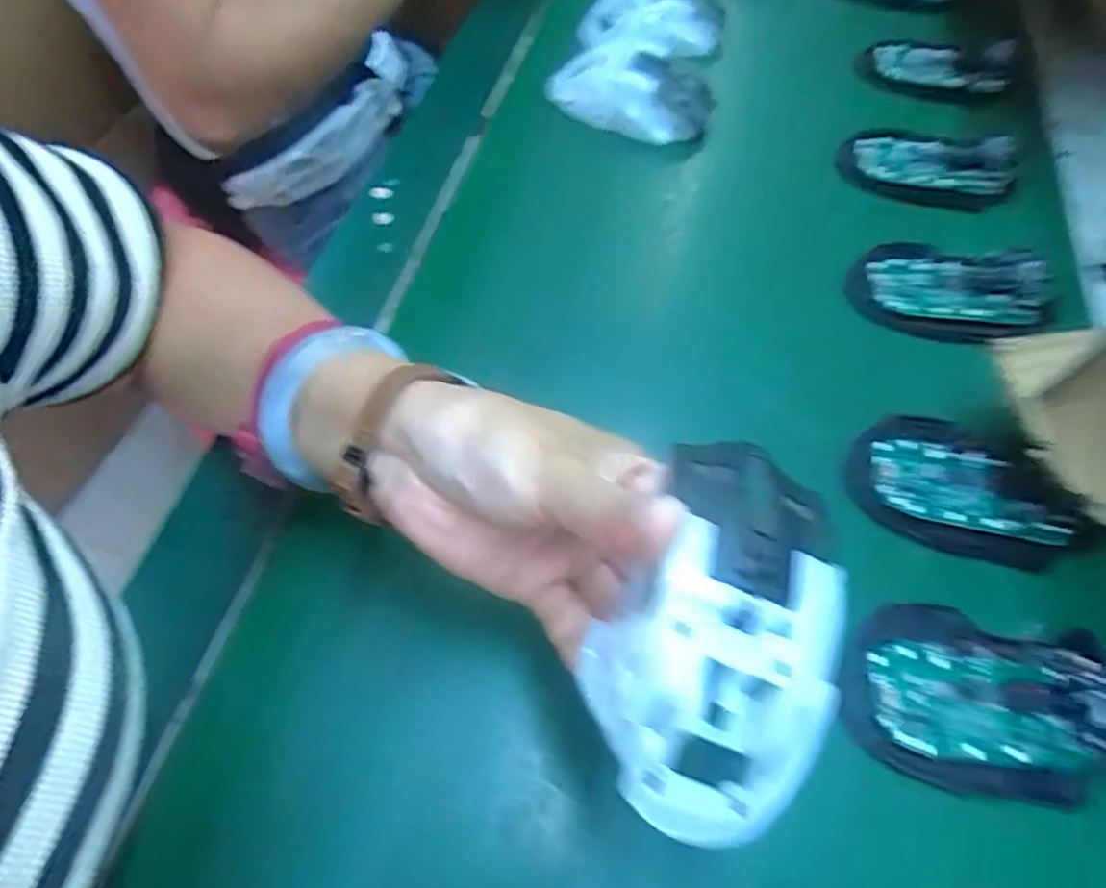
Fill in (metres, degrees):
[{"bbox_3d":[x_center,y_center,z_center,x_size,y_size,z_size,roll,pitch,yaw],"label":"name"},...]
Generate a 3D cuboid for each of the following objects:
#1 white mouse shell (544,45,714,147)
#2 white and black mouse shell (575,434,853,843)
[{"bbox_3d":[0.051,-0.244,0.481,0.118,0.033,0.051,16,57,9],"label":"white mouse shell"},{"bbox_3d":[0.050,0.048,0.196,0.064,0.031,0.108,23,60,14],"label":"white and black mouse shell"}]

